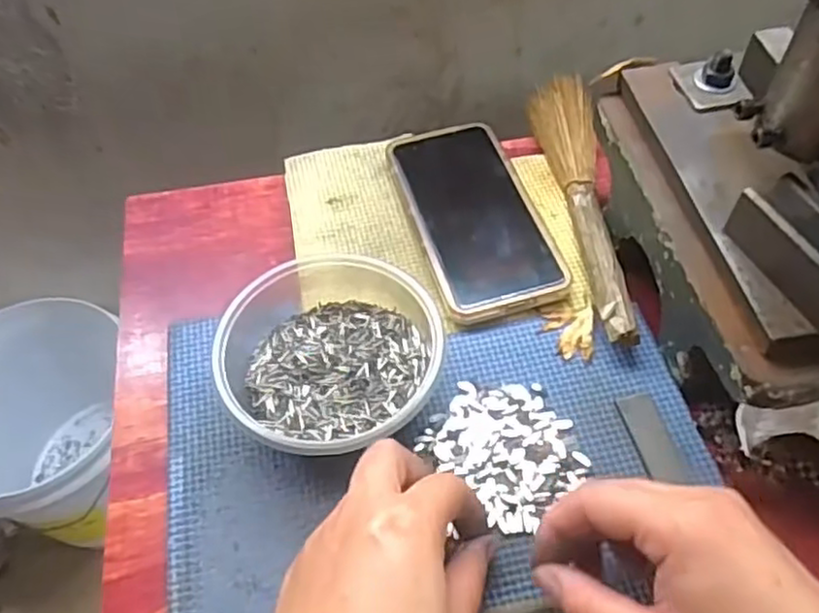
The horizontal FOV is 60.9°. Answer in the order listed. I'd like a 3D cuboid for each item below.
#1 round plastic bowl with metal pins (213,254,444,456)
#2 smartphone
[{"bbox_3d":[-0.041,0.025,0.372,0.113,0.052,0.116,-1,55,1],"label":"round plastic bowl with metal pins"},{"bbox_3d":[0.040,-0.062,0.446,0.075,0.012,0.160,-13,55,-8],"label":"smartphone"}]

